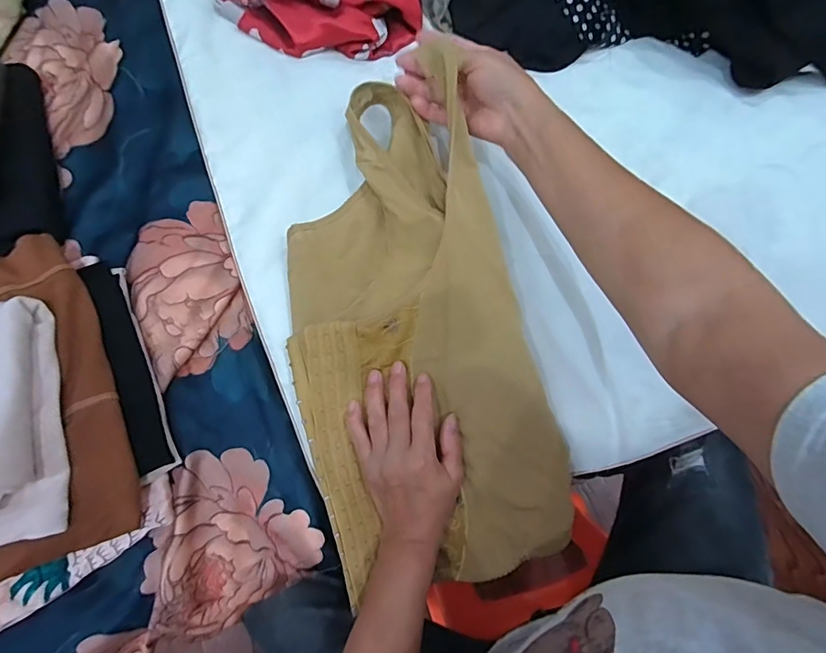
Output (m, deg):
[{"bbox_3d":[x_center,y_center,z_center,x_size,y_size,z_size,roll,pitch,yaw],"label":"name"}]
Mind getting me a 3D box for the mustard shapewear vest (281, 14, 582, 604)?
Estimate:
[{"bbox_3d":[-0.010,-0.003,0.428,0.213,0.104,0.468,-15,77,-2],"label":"mustard shapewear vest"}]

